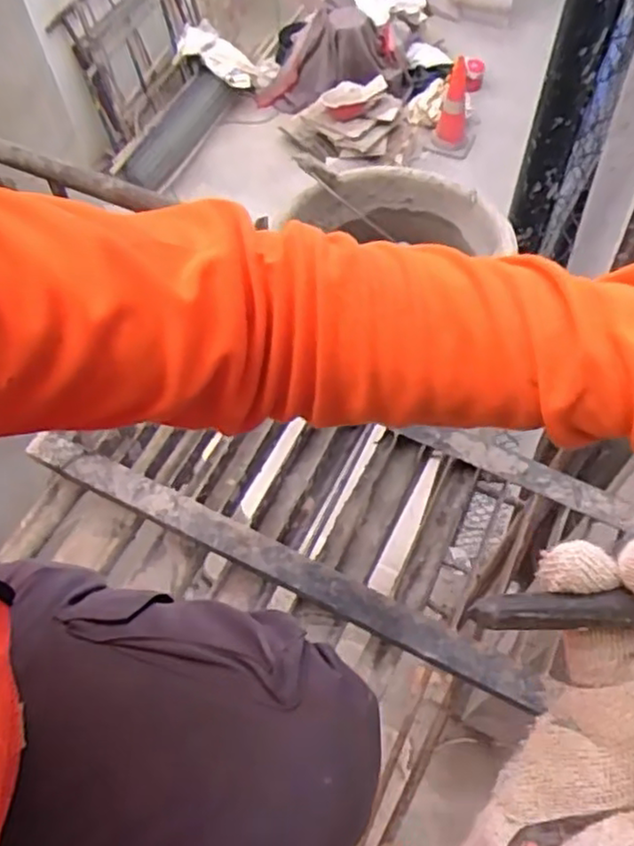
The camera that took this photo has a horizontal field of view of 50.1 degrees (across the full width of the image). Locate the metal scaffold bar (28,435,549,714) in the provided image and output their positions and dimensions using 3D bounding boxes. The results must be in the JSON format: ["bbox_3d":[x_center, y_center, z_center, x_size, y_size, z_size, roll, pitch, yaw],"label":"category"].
[{"bbox_3d":[-0.056,0.153,0.771,0.642,0.025,0.039,23,63,15],"label":"metal scaffold bar"}]

